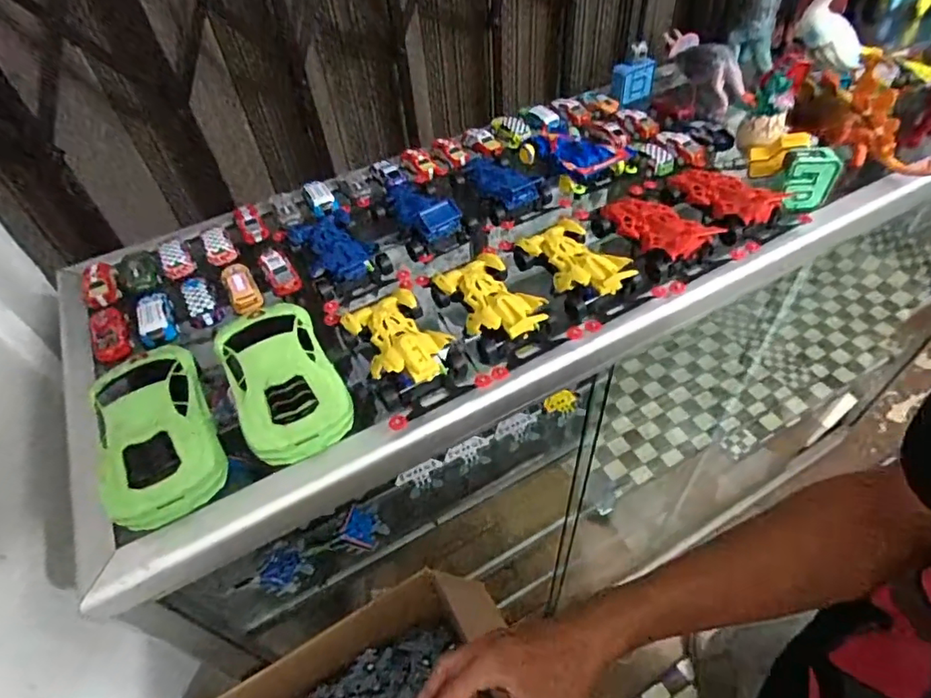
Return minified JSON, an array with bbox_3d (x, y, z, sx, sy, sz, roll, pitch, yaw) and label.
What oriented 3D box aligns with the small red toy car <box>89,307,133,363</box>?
[{"bbox_3d":[-0.324,-0.014,0.481,0.028,0.016,0.062,-25,50,-17],"label":"small red toy car"}]

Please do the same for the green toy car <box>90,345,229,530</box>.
[{"bbox_3d":[-0.234,0.058,0.402,0.074,0.037,0.147,-27,51,-17],"label":"green toy car"}]

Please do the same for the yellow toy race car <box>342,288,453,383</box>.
[{"bbox_3d":[-0.056,-0.008,0.443,0.066,0.031,0.102,-24,51,-15],"label":"yellow toy race car"}]

